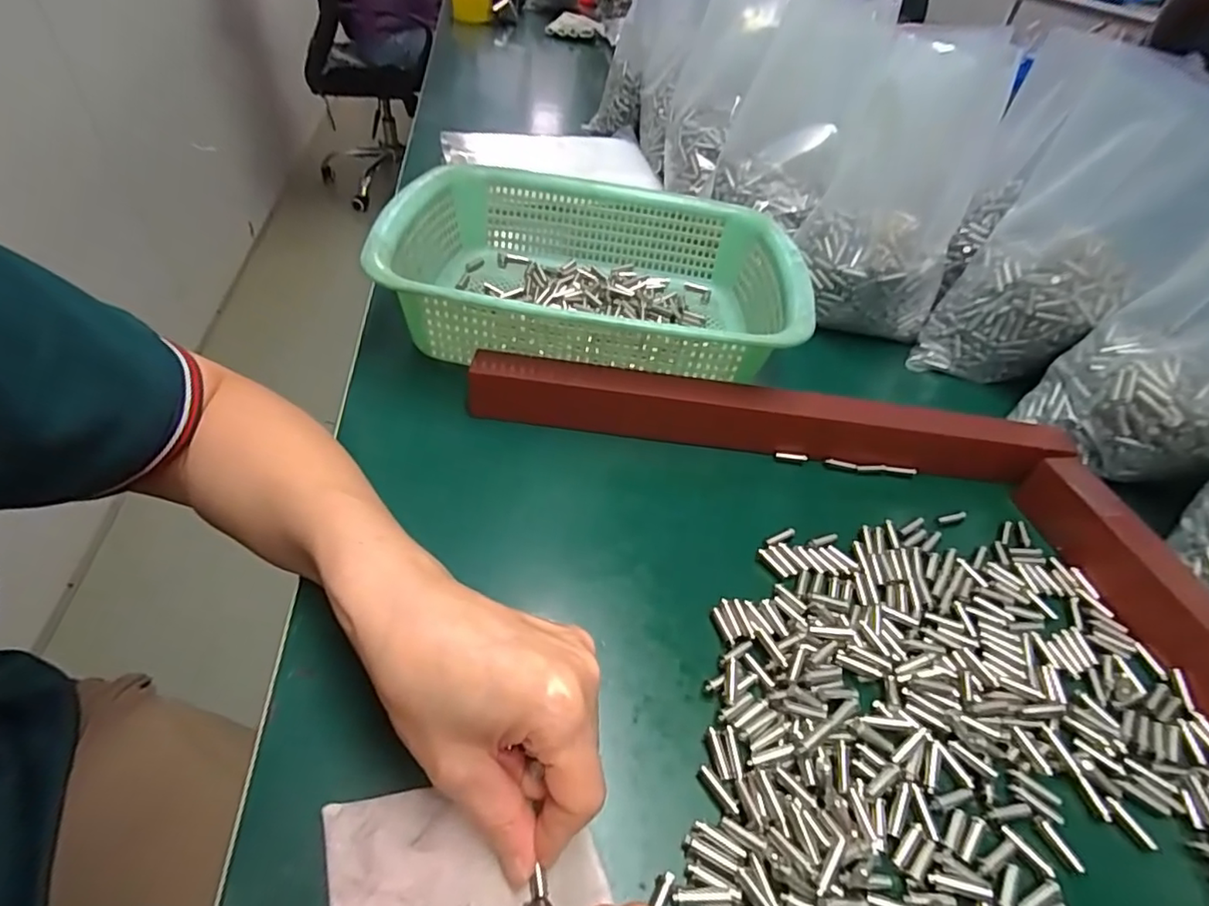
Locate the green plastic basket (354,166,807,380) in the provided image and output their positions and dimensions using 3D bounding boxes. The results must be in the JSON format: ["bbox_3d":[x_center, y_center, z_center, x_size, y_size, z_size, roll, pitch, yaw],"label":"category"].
[{"bbox_3d":[-0.004,-0.140,0.446,0.289,0.073,0.225,5,45,-2],"label":"green plastic basket"}]

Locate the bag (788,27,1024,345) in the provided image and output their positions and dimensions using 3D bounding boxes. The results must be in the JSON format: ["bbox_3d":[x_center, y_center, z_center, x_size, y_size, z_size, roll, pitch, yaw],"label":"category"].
[{"bbox_3d":[0.238,-0.210,0.485,0.117,0.186,0.119,24,48,16],"label":"bag"}]

